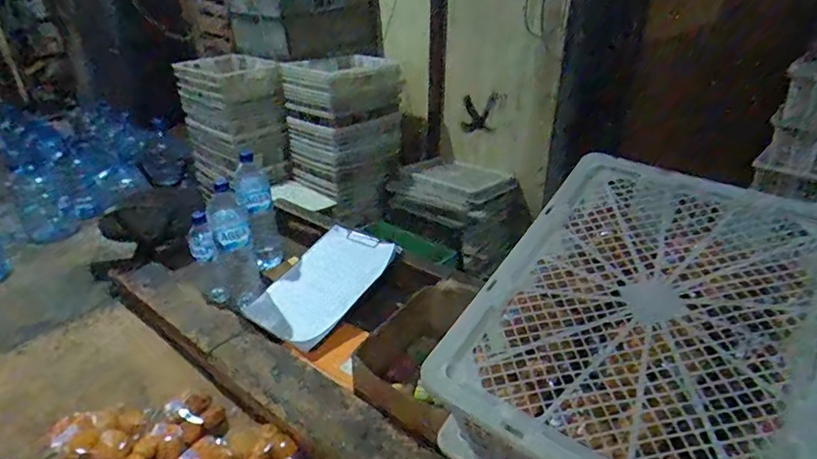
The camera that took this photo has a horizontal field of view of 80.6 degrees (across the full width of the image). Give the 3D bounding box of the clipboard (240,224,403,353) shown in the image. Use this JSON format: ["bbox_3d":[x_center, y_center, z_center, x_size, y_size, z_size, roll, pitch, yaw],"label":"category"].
[{"bbox_3d":[-0.195,0.128,1.129,0.235,0.045,0.345,23,54,33],"label":"clipboard"}]

